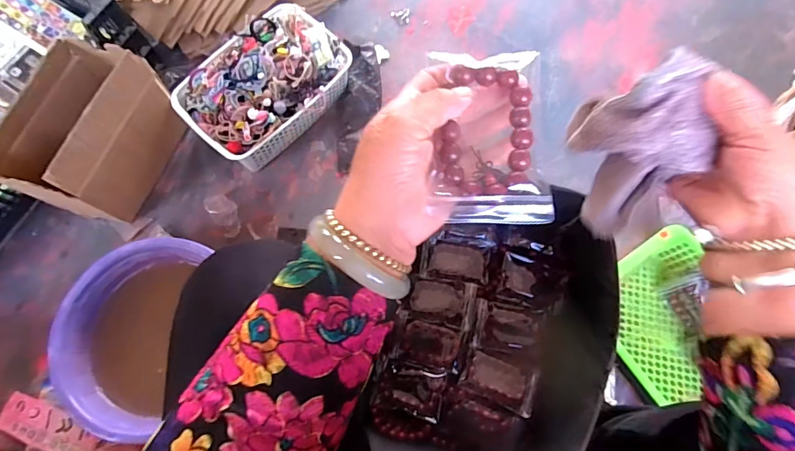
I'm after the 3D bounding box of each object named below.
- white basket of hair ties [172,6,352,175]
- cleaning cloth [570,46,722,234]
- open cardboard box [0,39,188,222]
[{"bbox_3d":[-0.244,-0.260,0.813,0.199,0.104,0.291,43,77,10],"label":"white basket of hair ties"},{"bbox_3d":[0.179,-0.054,0.341,0.058,0.129,0.086,-6,73,-4],"label":"cleaning cloth"},{"bbox_3d":[-0.498,-0.143,0.733,0.146,0.220,0.247,23,74,5],"label":"open cardboard box"}]

